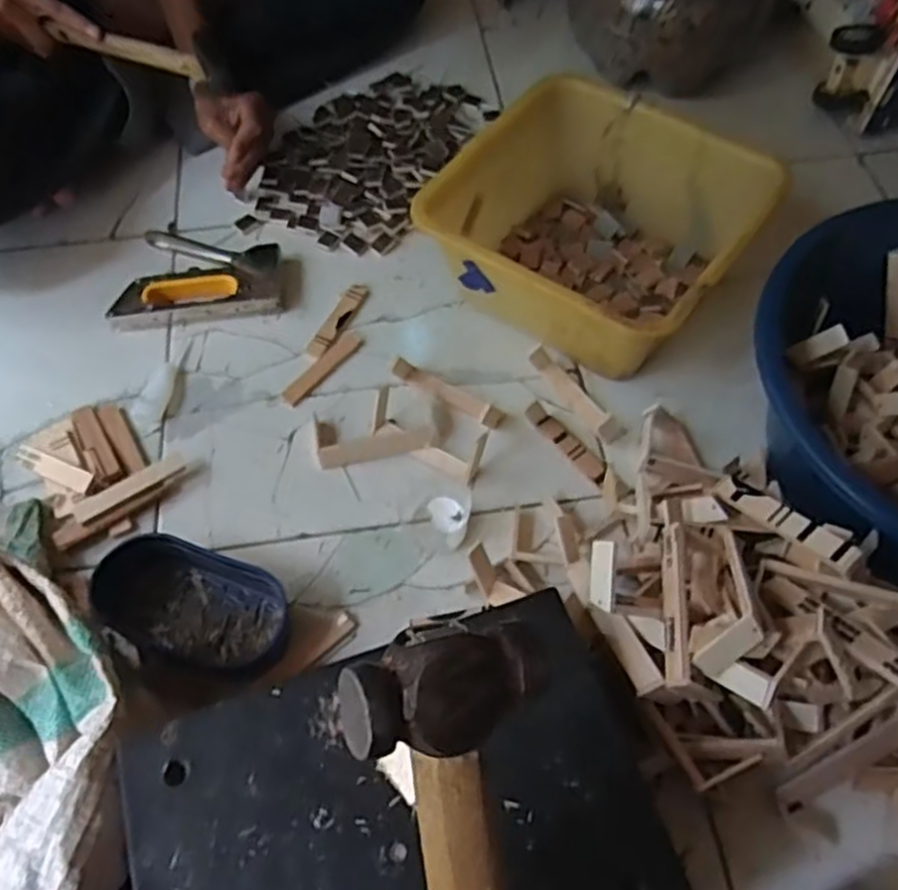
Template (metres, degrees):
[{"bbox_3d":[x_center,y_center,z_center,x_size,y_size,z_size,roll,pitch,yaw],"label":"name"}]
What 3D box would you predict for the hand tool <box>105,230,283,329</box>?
[{"bbox_3d":[-0.264,-0.182,0.817,0.168,0.020,0.121,-3,59,-1],"label":"hand tool"}]

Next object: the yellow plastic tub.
[{"bbox_3d":[0.142,-0.203,0.740,0.258,0.126,0.235,32,64,18],"label":"yellow plastic tub"}]

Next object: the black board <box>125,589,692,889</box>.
[{"bbox_3d":[-0.028,0.208,0.425,0.274,0.011,0.198,-17,60,-10],"label":"black board"}]

